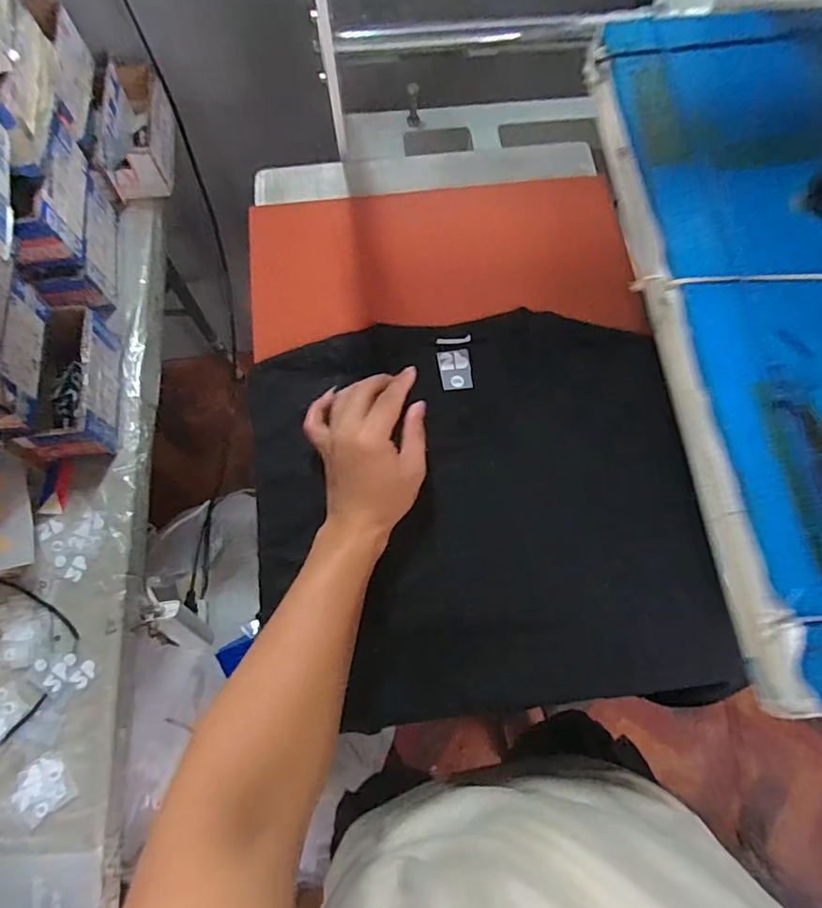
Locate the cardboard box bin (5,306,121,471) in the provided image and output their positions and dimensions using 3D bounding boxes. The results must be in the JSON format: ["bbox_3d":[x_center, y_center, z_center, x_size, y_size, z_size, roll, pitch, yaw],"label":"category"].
[{"bbox_3d":[-0.393,-0.078,0.632,0.083,0.073,0.178,-7,71,-3],"label":"cardboard box bin"}]

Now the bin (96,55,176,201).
[{"bbox_3d":[-0.374,-0.451,0.748,0.080,0.068,0.188,-3,70,-2],"label":"bin"}]

